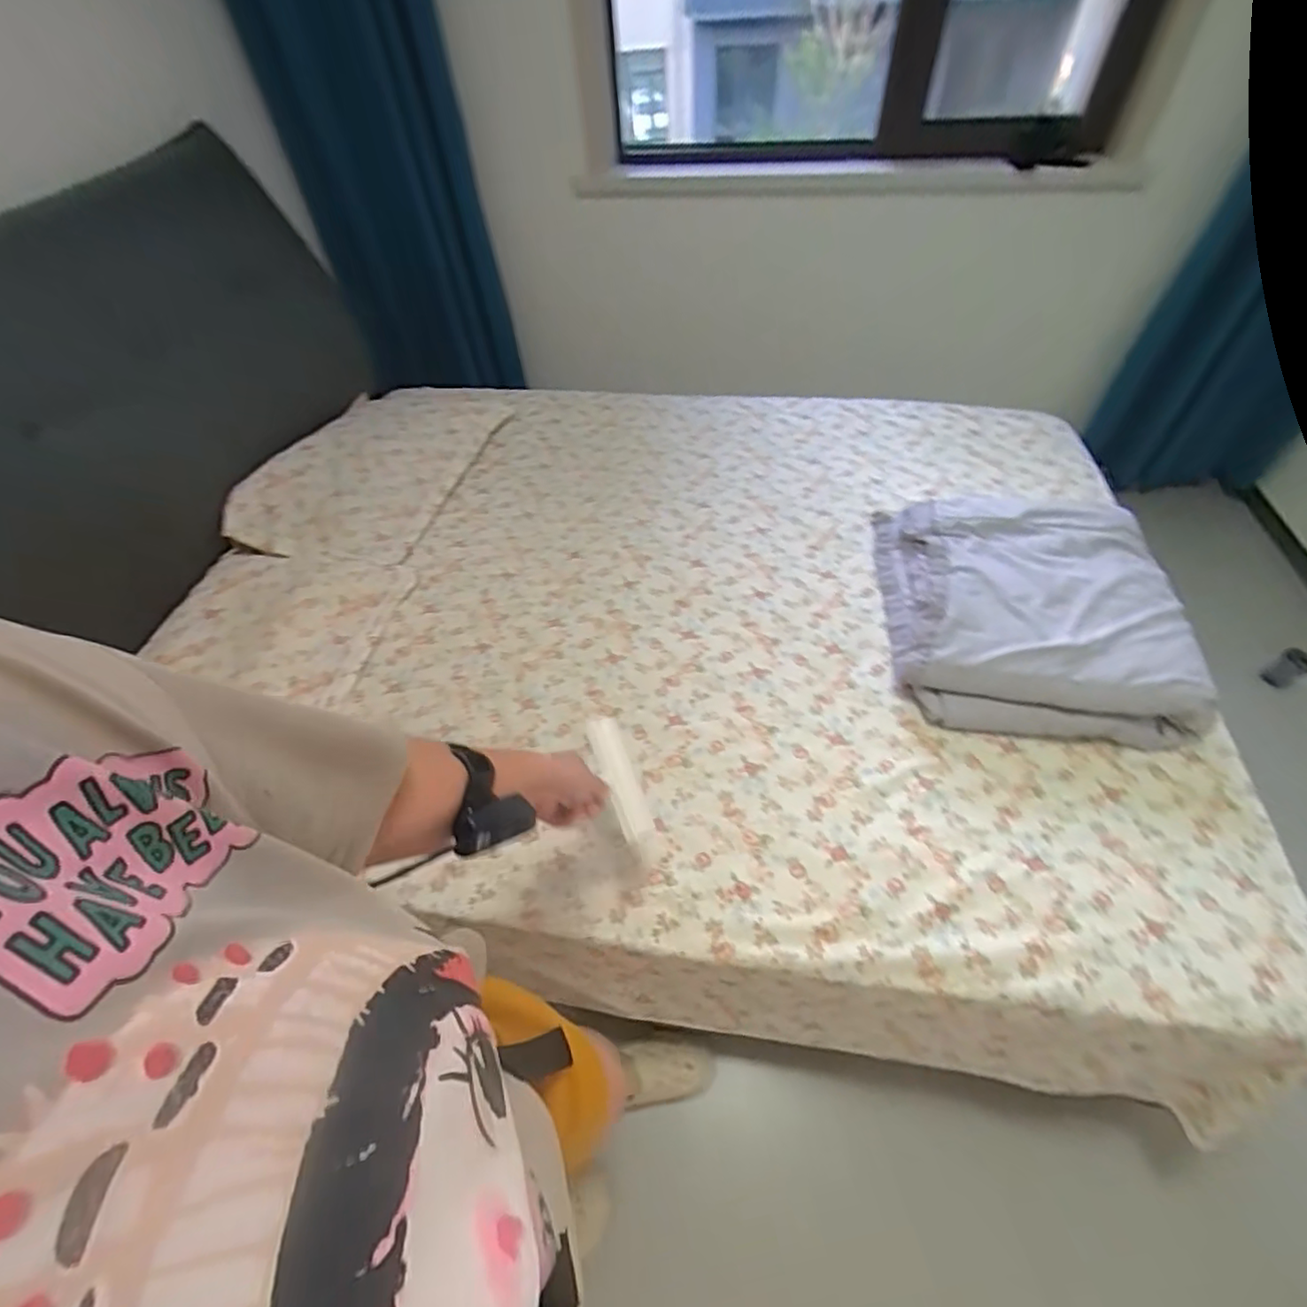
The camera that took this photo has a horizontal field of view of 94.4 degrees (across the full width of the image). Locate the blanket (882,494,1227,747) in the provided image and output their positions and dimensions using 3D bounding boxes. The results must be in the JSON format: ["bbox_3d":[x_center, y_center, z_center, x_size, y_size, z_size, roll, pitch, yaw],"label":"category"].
[{"bbox_3d":[0.682,-0.091,1.111,0.459,0.125,0.508,3,56,5],"label":"blanket"}]

